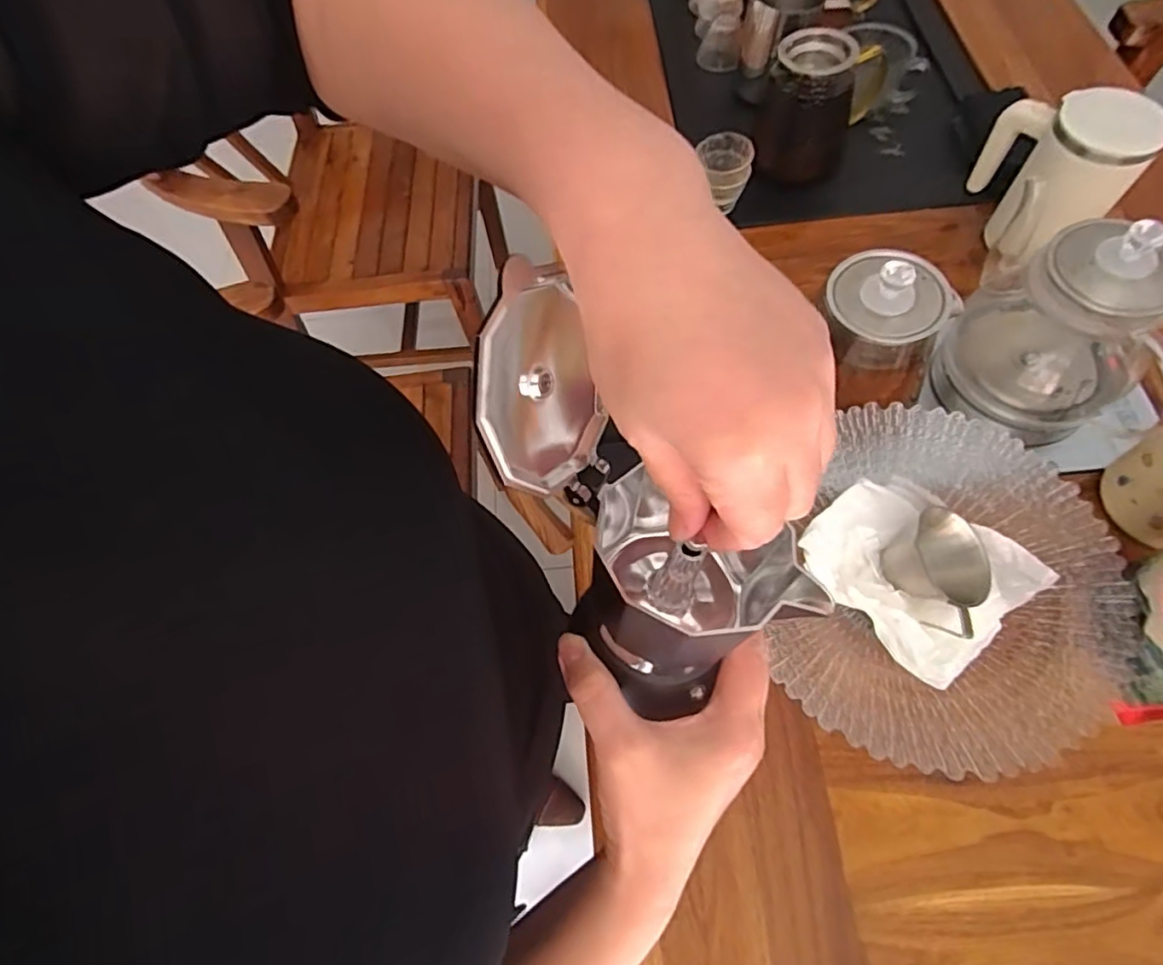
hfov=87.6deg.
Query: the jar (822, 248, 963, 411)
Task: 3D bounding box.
[{"bbox_3d":[0.246,-0.127,0.492,0.104,0.090,0.099,13,66,11],"label":"jar"}]

